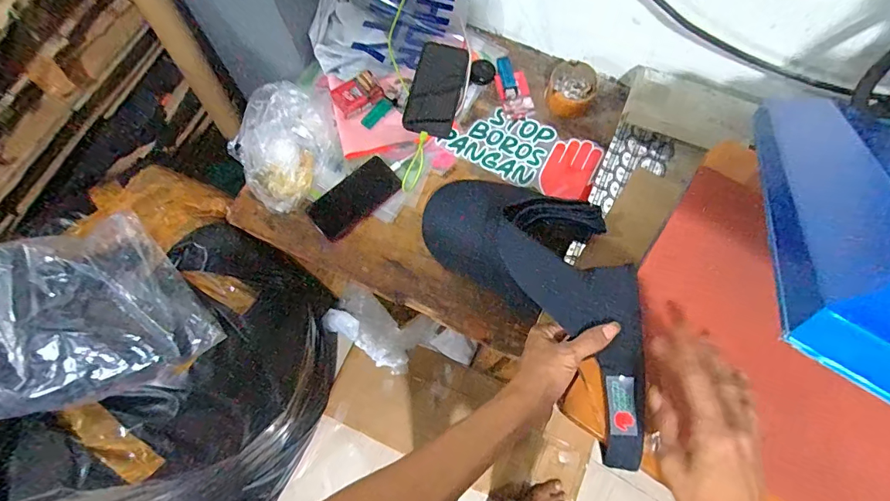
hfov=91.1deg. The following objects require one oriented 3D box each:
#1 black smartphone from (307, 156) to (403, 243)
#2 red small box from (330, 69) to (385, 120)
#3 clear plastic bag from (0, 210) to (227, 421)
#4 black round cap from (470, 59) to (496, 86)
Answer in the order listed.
[{"bbox_3d":[-0.144,-0.084,0.699,0.148,0.004,0.079,-43,77,-11],"label":"black smartphone"},{"bbox_3d":[-0.150,-0.269,0.749,0.082,0.019,0.051,-38,76,-10],"label":"red small box"},{"bbox_3d":[-0.526,0.088,0.537,0.405,0.136,0.221,-18,73,-5],"label":"clear plastic bag"},{"bbox_3d":[0.065,-0.314,0.772,0.047,0.014,0.047,-8,108,-27],"label":"black round cap"}]

